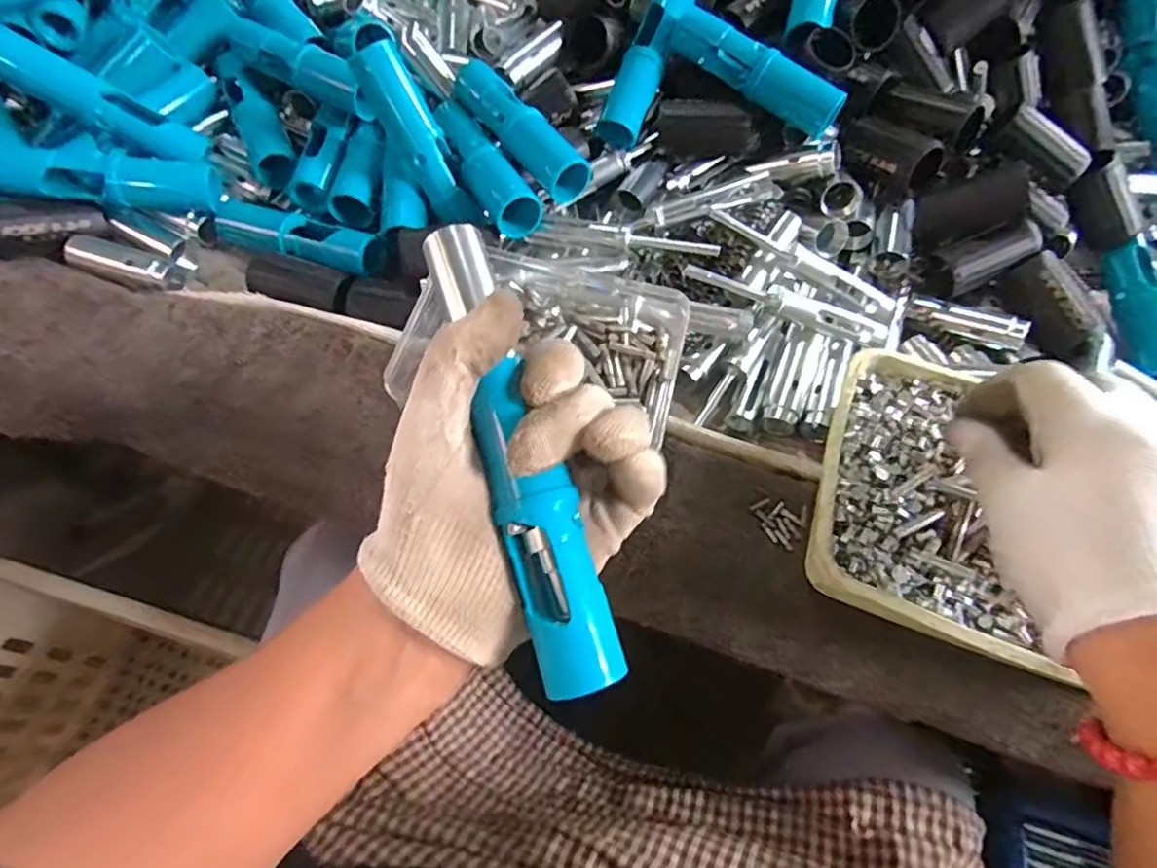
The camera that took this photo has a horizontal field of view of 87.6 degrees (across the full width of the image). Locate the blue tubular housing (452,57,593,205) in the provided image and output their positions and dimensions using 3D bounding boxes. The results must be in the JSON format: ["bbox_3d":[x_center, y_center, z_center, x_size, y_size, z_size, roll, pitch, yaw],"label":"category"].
[{"bbox_3d":[-0.040,-0.198,0.391,0.031,0.024,0.120,-33,69,-19],"label":"blue tubular housing"}]

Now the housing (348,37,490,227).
[{"bbox_3d":[-0.100,-0.185,0.384,0.030,0.034,0.112,-35,110,-14],"label":"housing"}]

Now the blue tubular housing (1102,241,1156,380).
[{"bbox_3d":[0.387,-0.084,0.413,0.021,0.024,0.102,4,62,-1],"label":"blue tubular housing"}]

